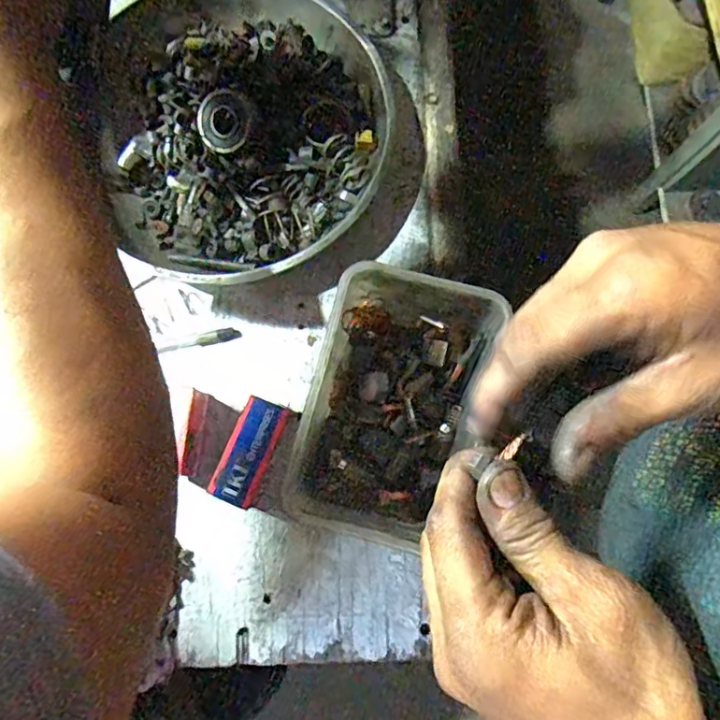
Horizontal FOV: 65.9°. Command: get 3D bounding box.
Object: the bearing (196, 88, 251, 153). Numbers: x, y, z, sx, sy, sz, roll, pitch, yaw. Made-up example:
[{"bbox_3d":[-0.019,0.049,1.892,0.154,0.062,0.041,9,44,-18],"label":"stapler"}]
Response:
[{"bbox_3d":[-0.102,-0.182,0.423,0.044,0.011,0.044,5,107,16],"label":"bearing"}]

